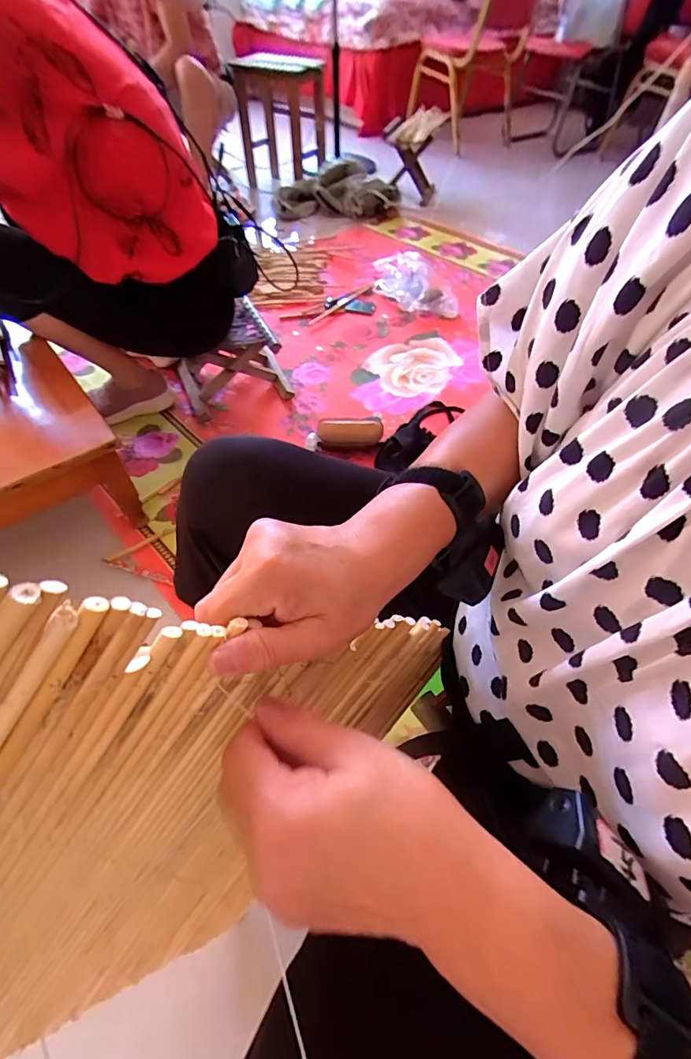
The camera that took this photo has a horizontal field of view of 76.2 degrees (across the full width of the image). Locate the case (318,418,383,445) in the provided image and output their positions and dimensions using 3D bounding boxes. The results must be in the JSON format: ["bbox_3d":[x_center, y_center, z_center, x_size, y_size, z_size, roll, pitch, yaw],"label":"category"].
[{"bbox_3d":[0.013,-0.235,1.032,0.151,0.051,0.060,-4,53,-3],"label":"case"}]

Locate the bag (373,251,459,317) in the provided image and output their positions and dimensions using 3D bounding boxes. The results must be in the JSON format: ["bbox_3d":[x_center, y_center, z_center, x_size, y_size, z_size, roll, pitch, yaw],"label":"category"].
[{"bbox_3d":[0.230,-0.830,1.459,0.270,0.118,0.298,3,53,1],"label":"bag"}]

